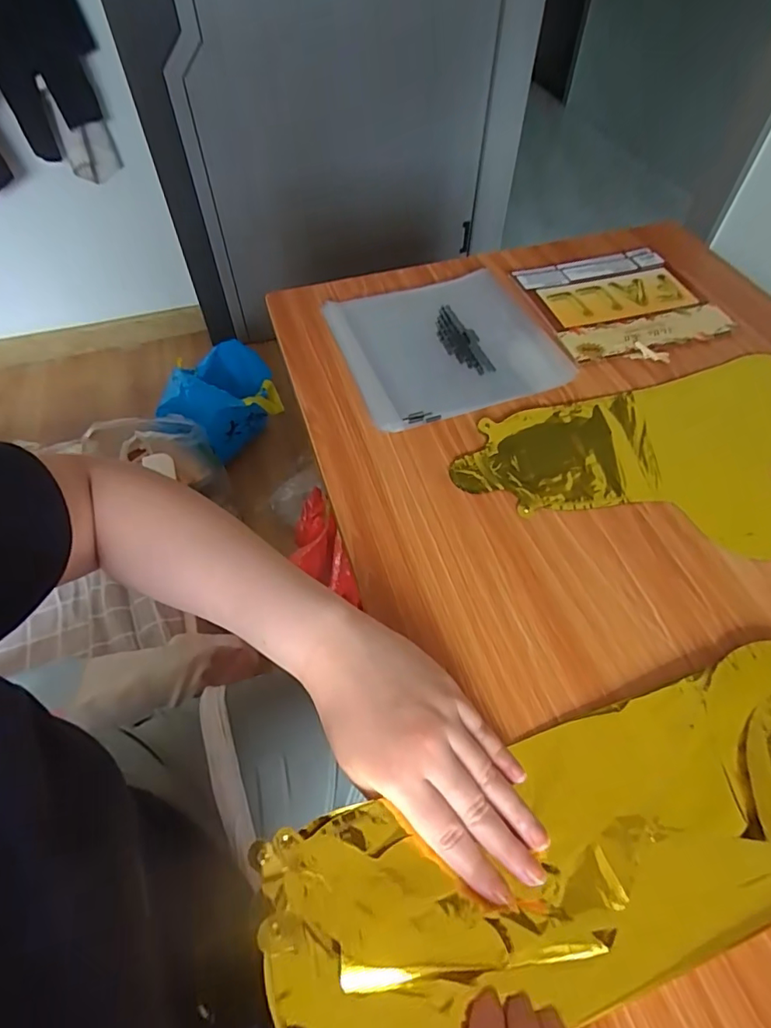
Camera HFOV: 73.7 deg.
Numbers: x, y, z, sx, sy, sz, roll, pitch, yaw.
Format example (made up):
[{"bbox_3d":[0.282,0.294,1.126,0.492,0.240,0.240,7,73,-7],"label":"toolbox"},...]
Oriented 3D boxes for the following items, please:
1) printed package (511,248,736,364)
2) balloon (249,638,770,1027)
[{"bbox_3d":[0.260,-0.236,0.574,0.180,0.006,0.172,-15,56,-9],"label":"printed package"},{"bbox_3d":[0.130,0.178,0.286,0.387,0.016,0.120,-15,56,-12],"label":"balloon"}]

